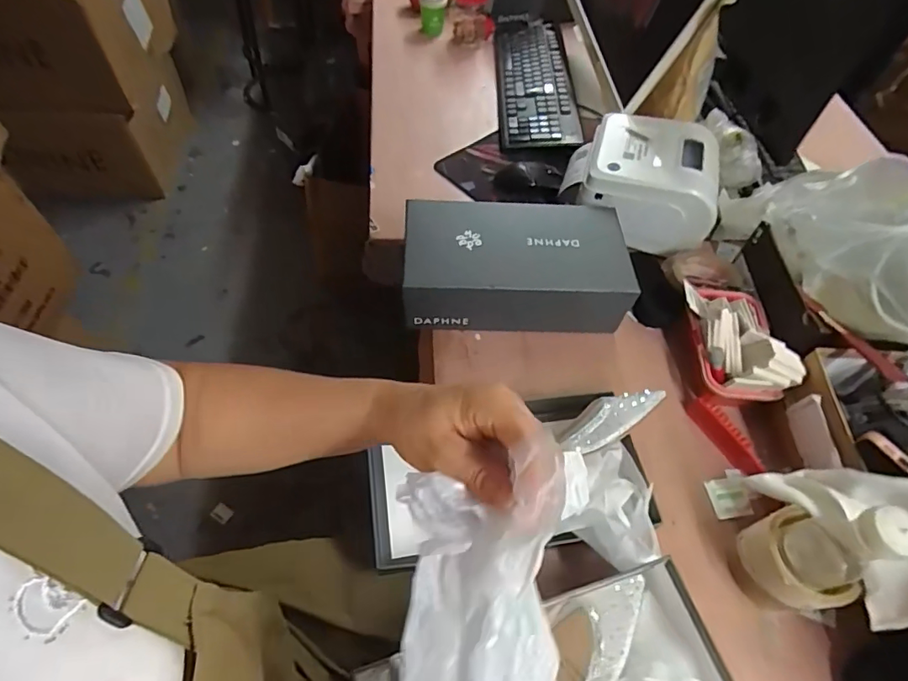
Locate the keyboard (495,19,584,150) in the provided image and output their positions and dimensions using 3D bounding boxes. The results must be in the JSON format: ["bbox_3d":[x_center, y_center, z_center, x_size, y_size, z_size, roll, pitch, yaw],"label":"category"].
[{"bbox_3d":[0.164,-0.549,1.046,0.148,0.025,0.457,2,55,-2],"label":"keyboard"}]

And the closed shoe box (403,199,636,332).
[{"bbox_3d":[0.081,-0.104,0.714,0.292,0.101,0.150,0,56,-3],"label":"closed shoe box"}]

